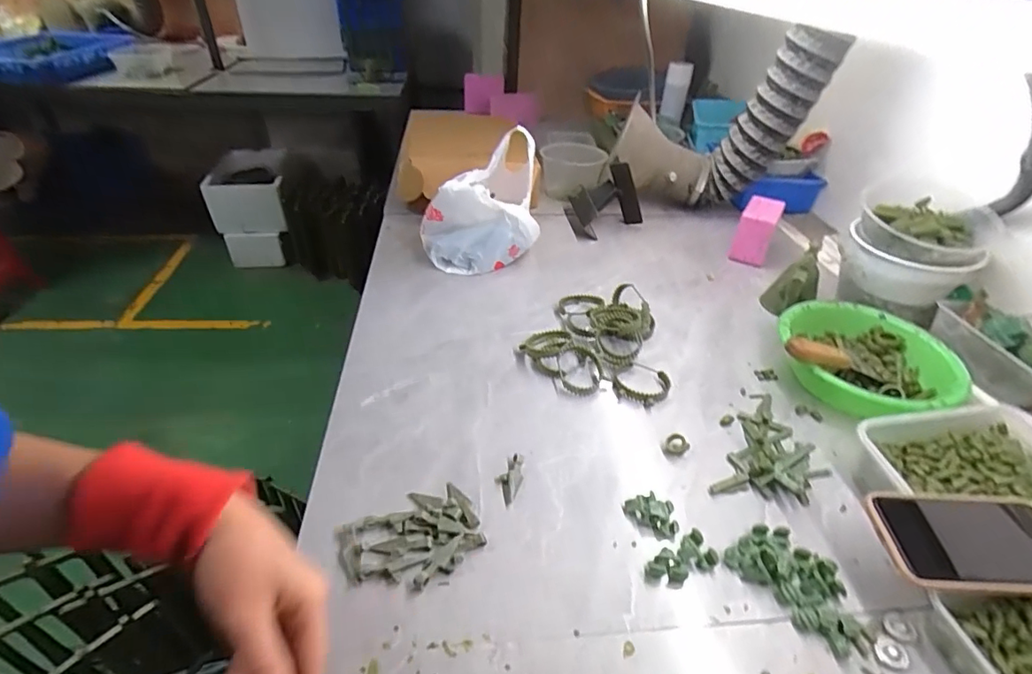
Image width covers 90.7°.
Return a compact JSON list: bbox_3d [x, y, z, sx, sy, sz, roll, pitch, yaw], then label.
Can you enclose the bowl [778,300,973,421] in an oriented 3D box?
[{"bbox_3d":[0.435,0.030,0.638,0.196,0.078,0.197,2,37,-2],"label":"bowl"}]

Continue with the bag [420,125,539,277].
[{"bbox_3d":[-0.047,-0.222,0.851,0.209,0.182,0.137,-17,41,-25],"label":"bag"}]

